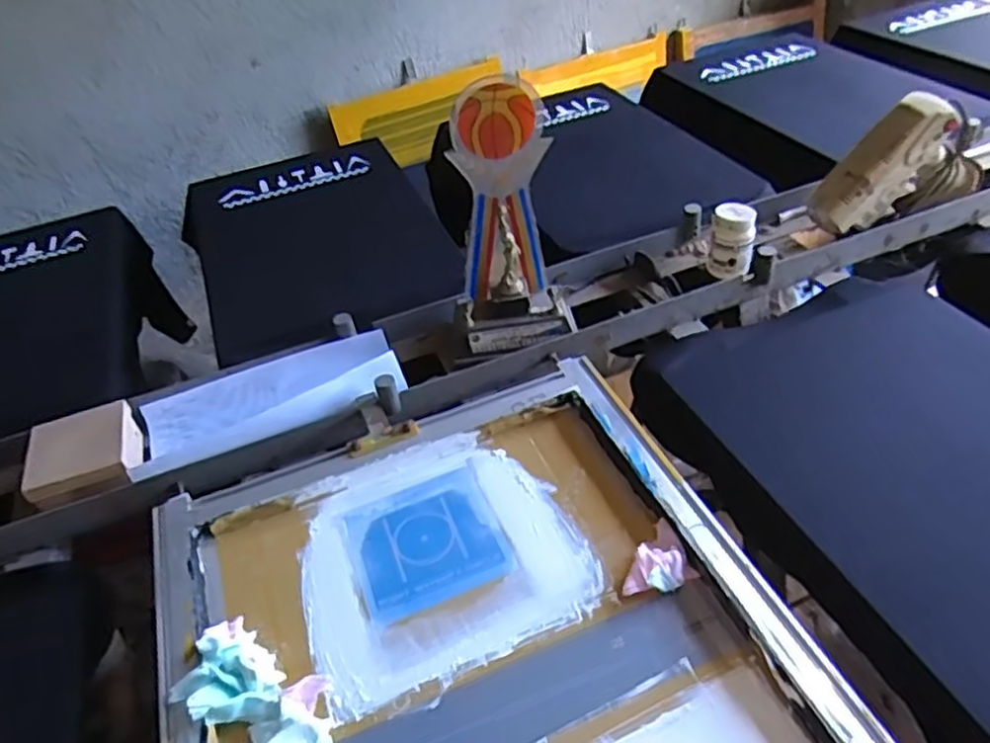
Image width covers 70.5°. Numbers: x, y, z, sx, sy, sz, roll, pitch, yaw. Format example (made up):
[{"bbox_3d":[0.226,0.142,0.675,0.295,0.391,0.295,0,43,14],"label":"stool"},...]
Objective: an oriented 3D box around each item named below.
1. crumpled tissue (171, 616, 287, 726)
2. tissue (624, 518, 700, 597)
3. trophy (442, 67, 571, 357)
[{"bbox_3d":[-0.232,0.262,0.628,0.086,0.032,0.103,-10,41,1],"label":"crumpled tissue"},{"bbox_3d":[0.149,0.181,0.672,0.070,0.021,0.067,-18,41,-9],"label":"tissue"},{"bbox_3d":[0.007,-0.180,0.857,0.139,0.306,0.087,-17,41,-7],"label":"trophy"}]

